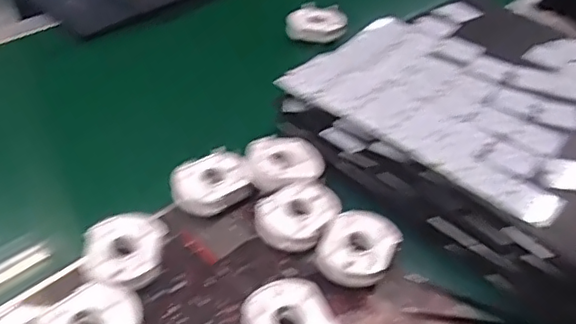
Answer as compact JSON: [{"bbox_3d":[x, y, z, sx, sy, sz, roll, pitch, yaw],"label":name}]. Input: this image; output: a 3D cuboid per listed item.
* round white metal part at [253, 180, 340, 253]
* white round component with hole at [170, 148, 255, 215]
[{"bbox_3d":[0.011,0.054,0.560,0.078,0.032,0.059,-20,47,-25],"label":"round white metal part"},{"bbox_3d":[-0.074,0.020,0.584,0.075,0.020,0.064,-19,46,-24],"label":"white round component with hole"}]

